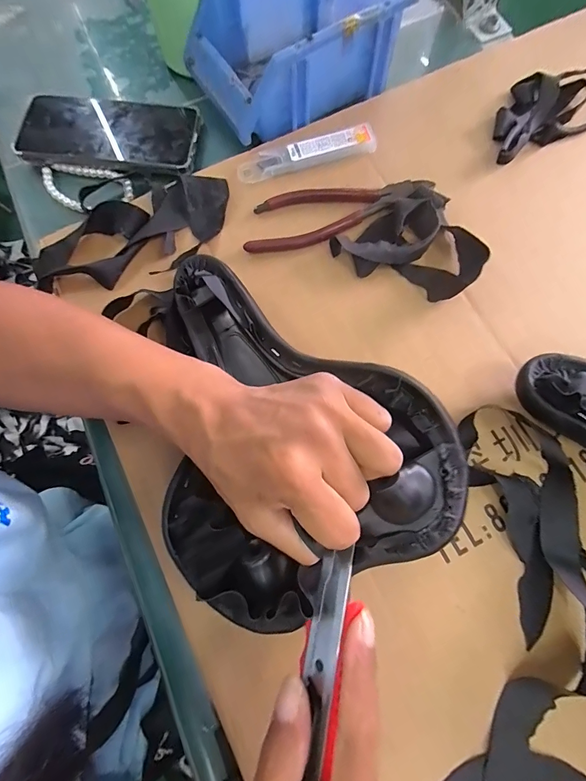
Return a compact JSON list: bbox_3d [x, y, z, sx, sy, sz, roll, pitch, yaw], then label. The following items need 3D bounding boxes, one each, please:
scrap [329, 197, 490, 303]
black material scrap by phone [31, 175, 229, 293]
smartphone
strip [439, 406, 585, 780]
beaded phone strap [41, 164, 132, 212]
[{"bbox_3d":[0.096,-0.110,0.304,0.093,0.024,0.092,-30,77,-7],"label":"scrap"},{"bbox_3d":[-0.133,-0.129,0.314,0.173,0.018,0.073,-25,76,-6],"label":"black material scrap by phone"},{"bbox_3d":[-0.172,-0.241,0.351,0.160,0.012,0.077,4,75,2],"label":"smartphone"},{"bbox_3d":[0.154,0.132,0.242,0.097,0.015,0.239,8,75,3],"label":"strip"},{"bbox_3d":[-0.189,-0.186,0.344,0.084,0.012,0.043,11,75,4],"label":"beaded phone strap"}]

